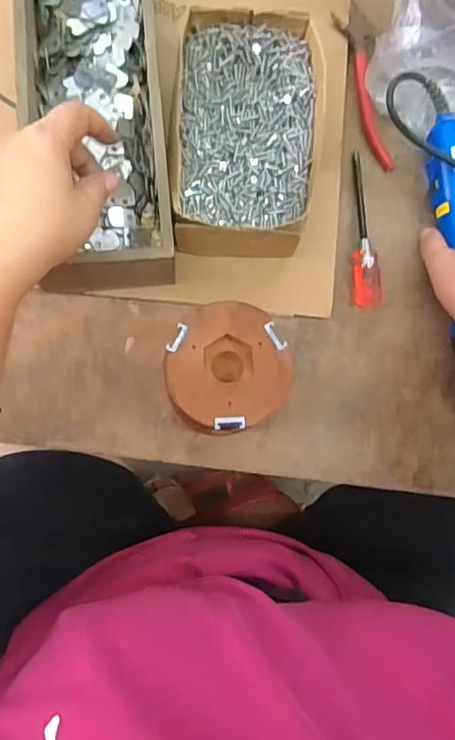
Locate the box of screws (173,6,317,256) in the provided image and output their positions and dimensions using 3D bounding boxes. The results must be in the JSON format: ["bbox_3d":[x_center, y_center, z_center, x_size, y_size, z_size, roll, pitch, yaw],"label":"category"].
[{"bbox_3d":[0.013,-0.178,0.417,0.103,0.057,0.187,2,83,-6],"label":"box of screws"}]

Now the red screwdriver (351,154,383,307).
[{"bbox_3d":[0.117,-0.120,0.441,0.023,0.025,0.136,4,83,-6],"label":"red screwdriver"}]

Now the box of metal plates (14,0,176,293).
[{"bbox_3d":[-0.100,-0.199,0.405,0.098,0.070,0.288,-4,84,-7],"label":"box of metal plates"}]

